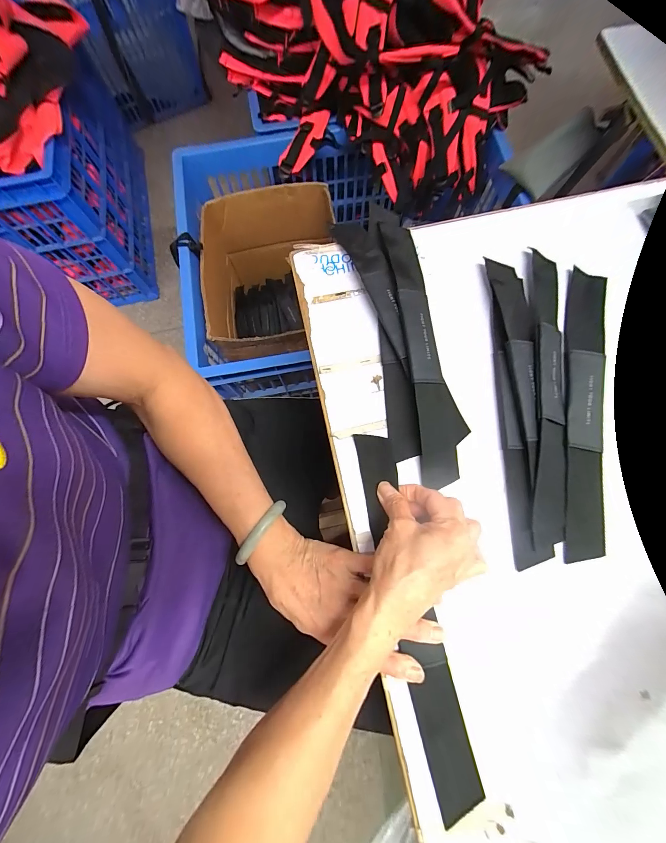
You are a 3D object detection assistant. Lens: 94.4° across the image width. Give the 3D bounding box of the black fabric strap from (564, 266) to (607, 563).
[{"bbox_3d":[0.259,-0.021,0.316,0.041,0.007,0.307,11,76,3],"label":"black fabric strap"}]

